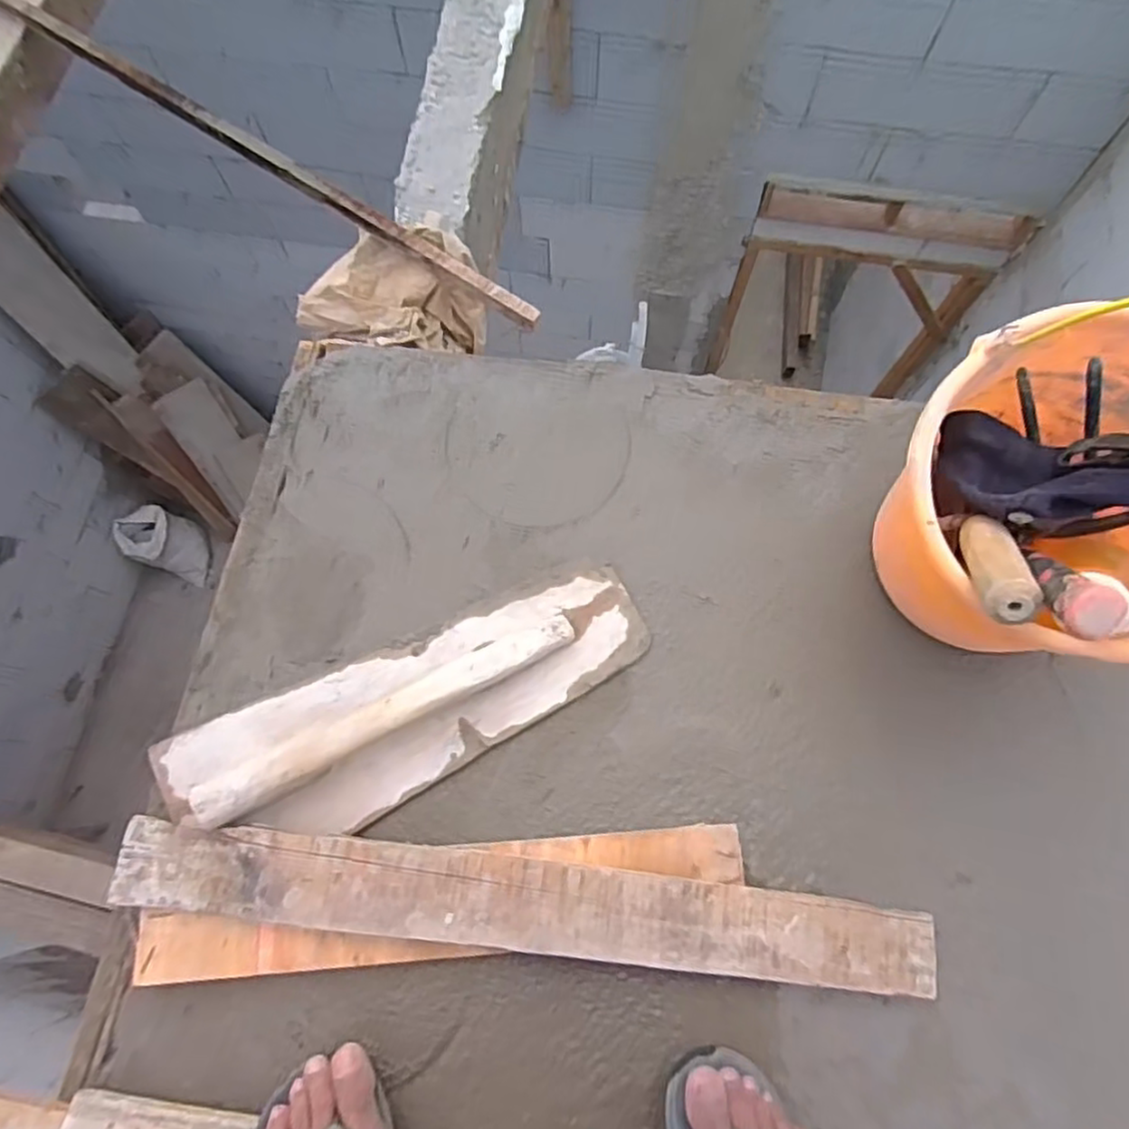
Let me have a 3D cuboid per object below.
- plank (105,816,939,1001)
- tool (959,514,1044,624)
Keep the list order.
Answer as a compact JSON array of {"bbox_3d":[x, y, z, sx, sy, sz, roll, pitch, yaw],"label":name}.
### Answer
[{"bbox_3d":[-0.032,0.304,0.608,0.710,0.013,0.076,7,73,0],"label":"plank"},{"bbox_3d":[0.313,-0.003,0.497,0.030,0.029,0.116,16,37,5],"label":"tool"}]

